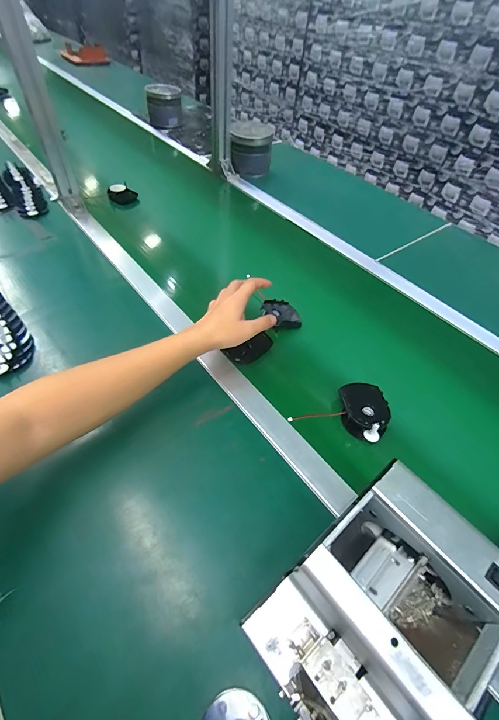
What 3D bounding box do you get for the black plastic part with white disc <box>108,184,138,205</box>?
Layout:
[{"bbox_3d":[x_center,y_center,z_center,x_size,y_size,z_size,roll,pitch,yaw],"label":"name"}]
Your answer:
[{"bbox_3d":[-0.337,-0.441,0.879,0.071,0.045,0.030,-4,51,-9],"label":"black plastic part with white disc"}]

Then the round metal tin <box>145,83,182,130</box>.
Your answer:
[{"bbox_3d":[-0.318,-0.946,1.233,0.125,0.111,0.105,-3,50,-8],"label":"round metal tin"}]

